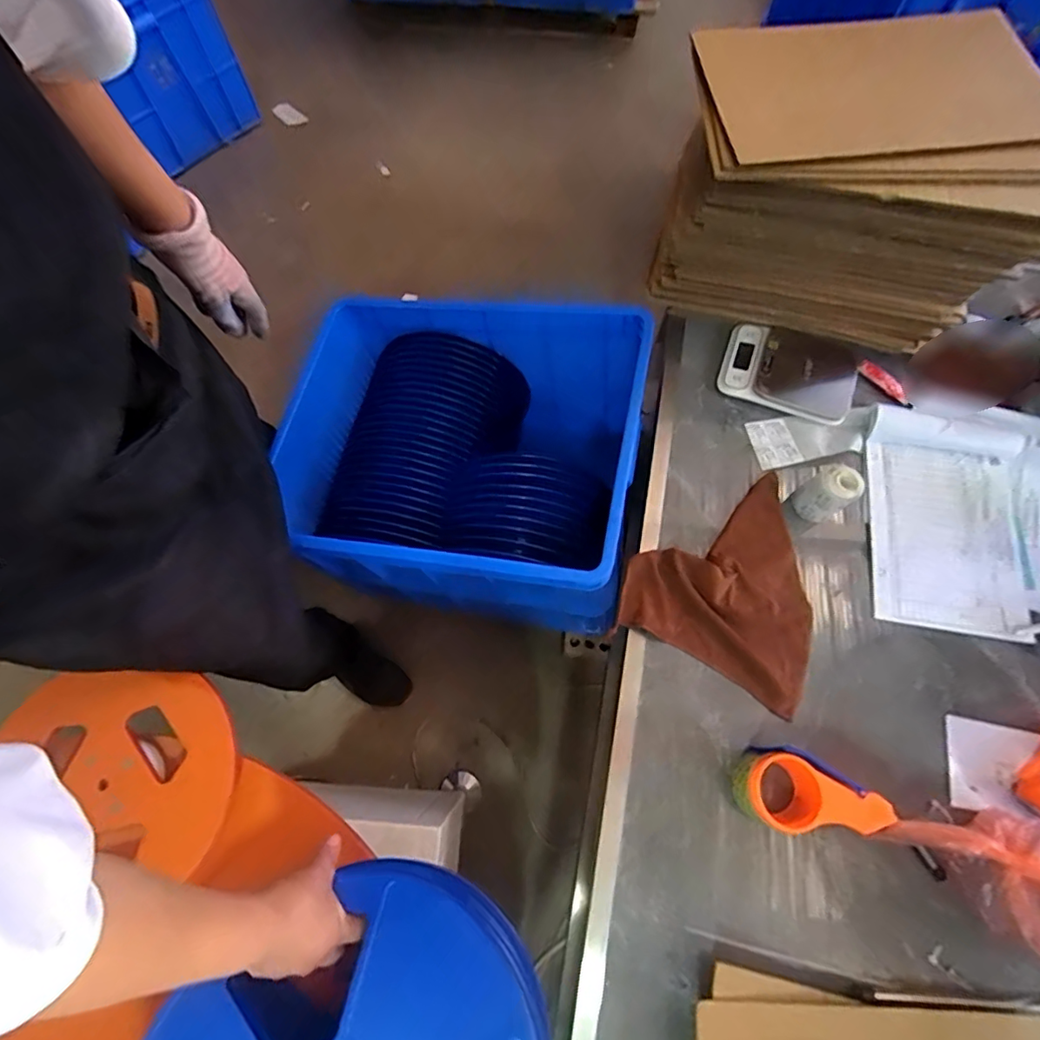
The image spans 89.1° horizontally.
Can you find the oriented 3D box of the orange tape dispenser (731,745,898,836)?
[{"bbox_3d":[0.336,0.320,0.611,0.152,0.060,0.093,18,70,7],"label":"orange tape dispenser"}]

